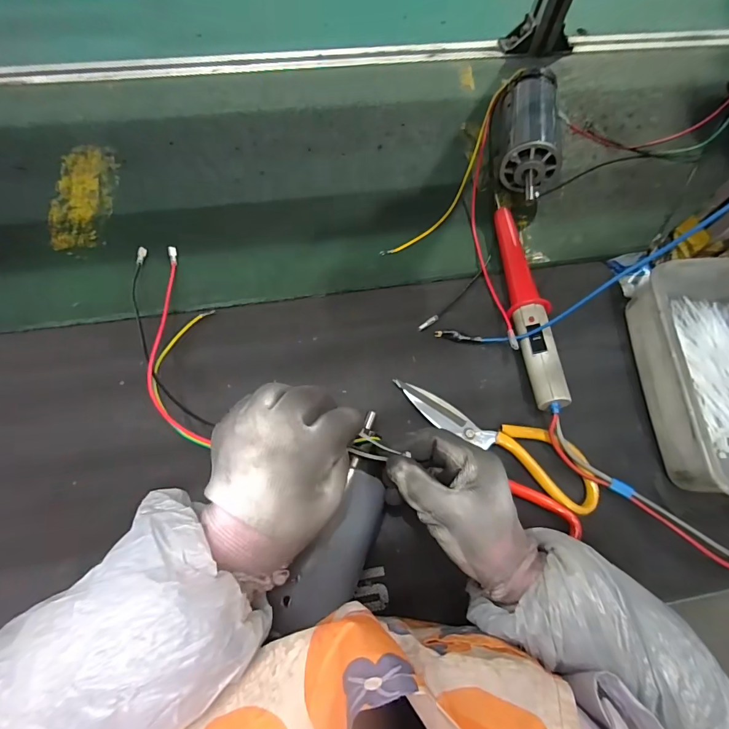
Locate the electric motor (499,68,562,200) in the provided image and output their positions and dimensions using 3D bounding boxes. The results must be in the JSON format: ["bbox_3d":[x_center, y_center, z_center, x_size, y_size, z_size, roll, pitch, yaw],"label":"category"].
[{"bbox_3d":[0.206,-0.293,0.507,0.067,0.060,0.196,7,67,0],"label":"electric motor"}]

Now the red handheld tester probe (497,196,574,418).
[{"bbox_3d":[0.170,-0.073,0.422,0.033,0.040,0.256,0,67,-3],"label":"red handheld tester probe"}]

